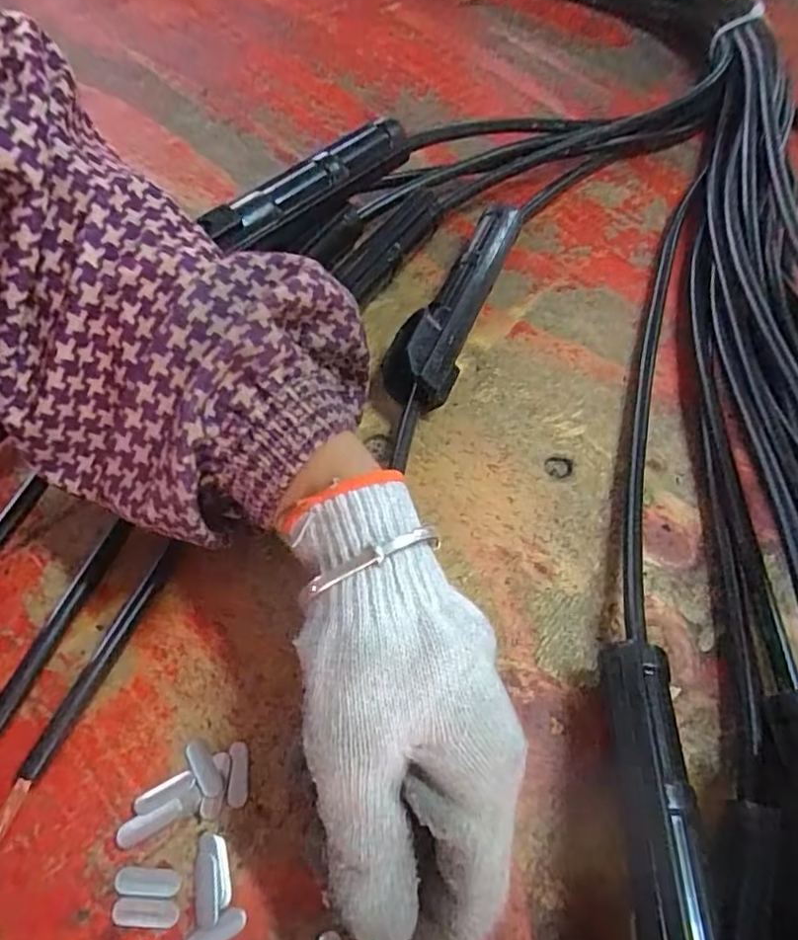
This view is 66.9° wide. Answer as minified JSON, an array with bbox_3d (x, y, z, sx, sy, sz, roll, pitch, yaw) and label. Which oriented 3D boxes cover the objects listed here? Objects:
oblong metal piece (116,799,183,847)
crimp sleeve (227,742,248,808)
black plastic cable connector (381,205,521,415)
[{"bbox_3d":[-0.092,0.131,0.223,0.024,0.004,0.008,-24,63,-17],"label":"oblong metal piece"},{"bbox_3d":[-0.062,0.118,0.234,0.008,0.004,0.022,-3,59,-6],"label":"crimp sleeve"},{"bbox_3d":[0.032,-0.096,0.350,0.034,0.037,0.154,20,59,9],"label":"black plastic cable connector"}]

